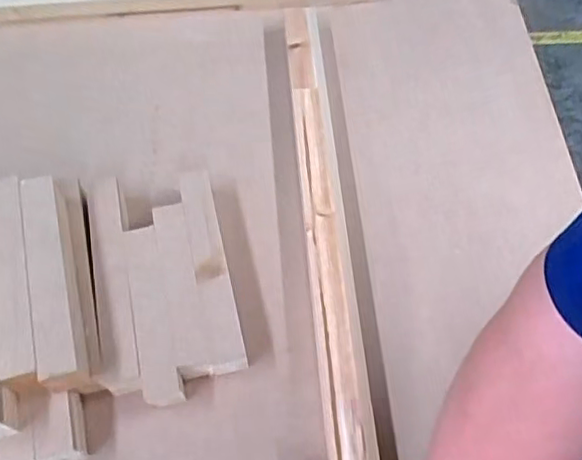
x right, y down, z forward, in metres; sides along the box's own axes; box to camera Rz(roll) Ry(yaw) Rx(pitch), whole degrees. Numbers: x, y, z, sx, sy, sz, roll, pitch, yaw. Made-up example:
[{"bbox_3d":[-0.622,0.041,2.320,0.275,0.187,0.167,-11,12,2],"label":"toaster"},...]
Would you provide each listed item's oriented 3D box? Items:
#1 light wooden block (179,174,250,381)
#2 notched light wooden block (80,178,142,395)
[{"bbox_3d":[-0.078,0.033,0.586,0.033,0.048,0.204,-12,61,-6],"label":"light wooden block"},{"bbox_3d":[-0.168,0.047,0.572,0.033,0.049,0.208,-12,61,-6],"label":"notched light wooden block"}]

